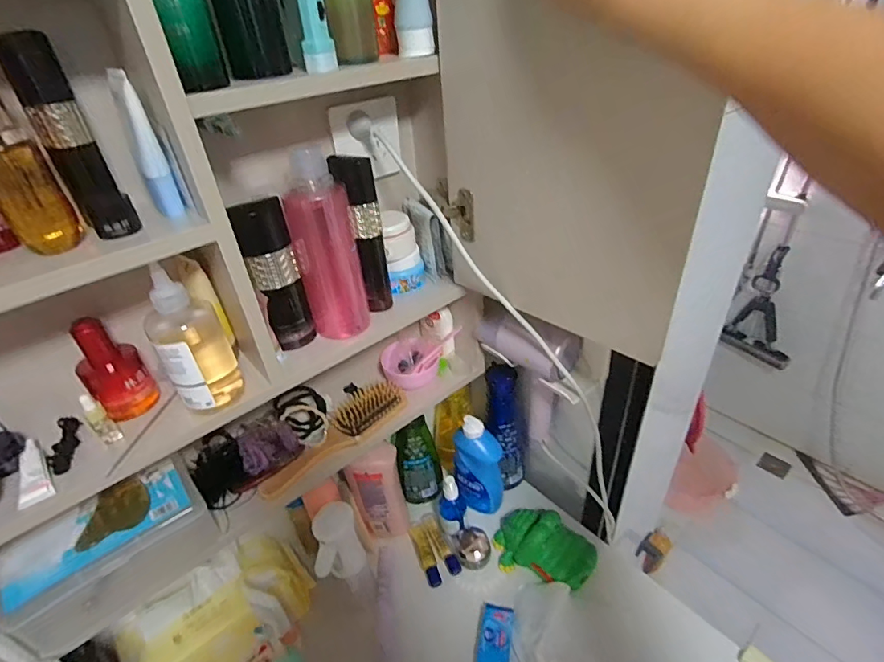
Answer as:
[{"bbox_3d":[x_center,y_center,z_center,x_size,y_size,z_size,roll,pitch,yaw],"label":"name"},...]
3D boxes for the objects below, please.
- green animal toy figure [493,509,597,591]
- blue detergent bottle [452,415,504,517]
[{"bbox_3d":[0.150,0.320,0.691,0.149,0.068,0.080,13,39,23],"label":"green animal toy figure"},{"bbox_3d":[0.058,0.218,0.740,0.074,0.164,0.054,-3,36,4],"label":"blue detergent bottle"}]

